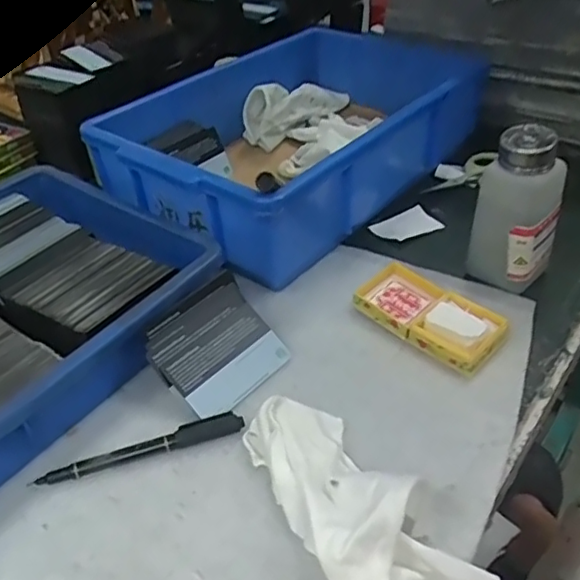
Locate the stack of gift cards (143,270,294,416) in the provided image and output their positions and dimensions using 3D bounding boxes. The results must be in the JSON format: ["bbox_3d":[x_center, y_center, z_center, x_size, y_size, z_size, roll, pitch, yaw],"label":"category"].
[{"bbox_3d":[-0.051,0.040,0.421,0.087,0.011,0.079,-37,84,-32],"label":"stack of gift cards"}]

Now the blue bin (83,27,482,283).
[{"bbox_3d":[0.006,-0.164,0.606,0.231,0.102,0.346,30,52,30],"label":"blue bin"}]

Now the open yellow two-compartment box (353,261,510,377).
[{"bbox_3d":[0.106,0.016,0.461,0.059,0.022,0.117,-34,52,-30],"label":"open yellow two-compartment box"}]

